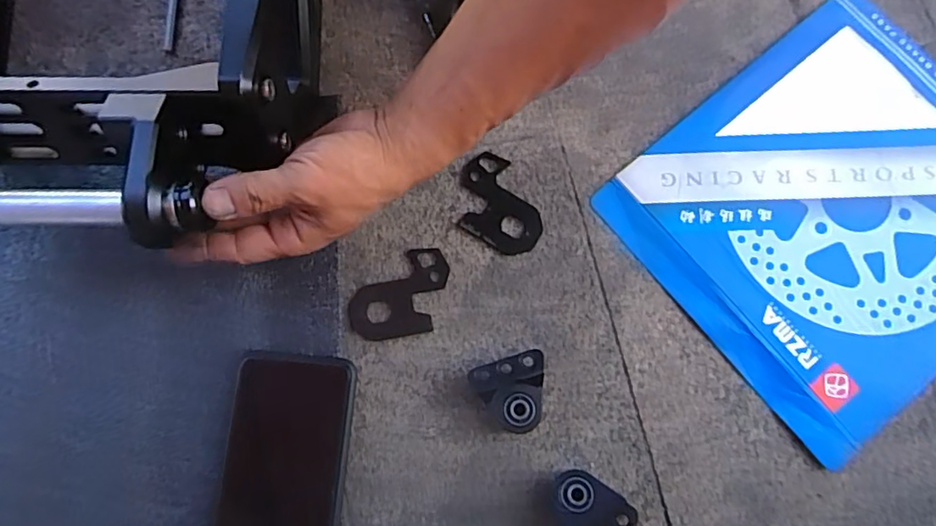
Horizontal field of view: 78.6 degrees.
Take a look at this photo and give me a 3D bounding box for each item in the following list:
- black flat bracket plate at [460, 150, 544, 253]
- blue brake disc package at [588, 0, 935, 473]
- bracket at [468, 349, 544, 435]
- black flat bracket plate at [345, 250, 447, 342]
[{"bbox_3d":[0.018,-0.039,0.407,0.049,0.005,0.075,-25,81,-5],"label":"black flat bracket plate"},{"bbox_3d":[0.265,-0.038,0.406,0.268,0.013,0.242,-40,83,-7],"label":"blue brake disc package"},{"bbox_3d":[0.029,0.085,0.373,0.045,0.026,0.047,-17,81,-3],"label":"bracket"},{"bbox_3d":[-0.044,0.026,0.394,0.076,0.004,0.049,-37,82,-7],"label":"black flat bracket plate"}]

